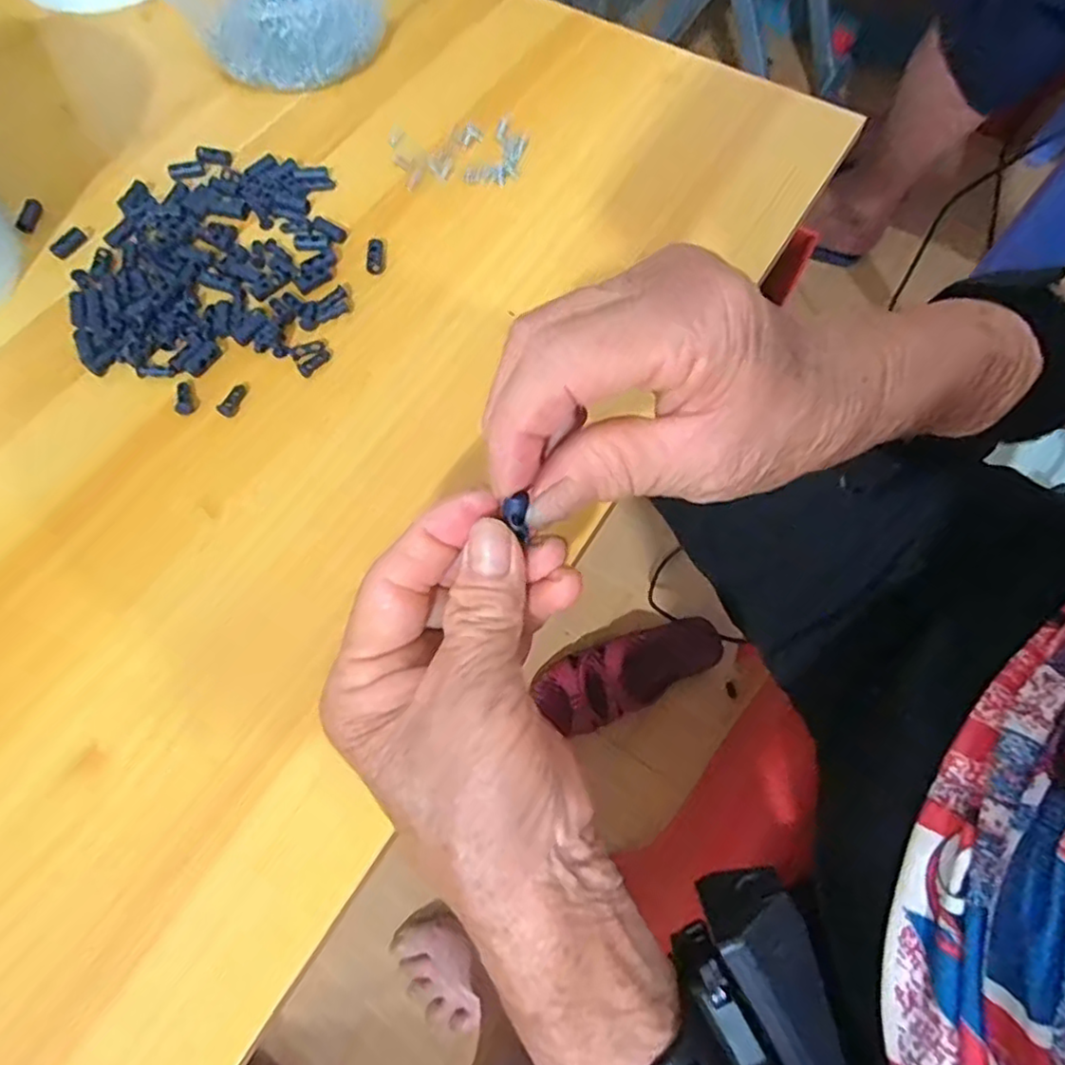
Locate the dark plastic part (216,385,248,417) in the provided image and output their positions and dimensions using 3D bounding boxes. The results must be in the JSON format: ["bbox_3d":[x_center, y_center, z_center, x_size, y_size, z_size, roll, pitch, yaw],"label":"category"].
[{"bbox_3d":[-0.138,-0.062,0.301,0.010,0.004,0.017,23,67,10],"label":"dark plastic part"}]

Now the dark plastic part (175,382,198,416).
[{"bbox_3d":[-0.160,-0.062,0.300,0.008,0.004,0.017,-13,66,-6],"label":"dark plastic part"}]

